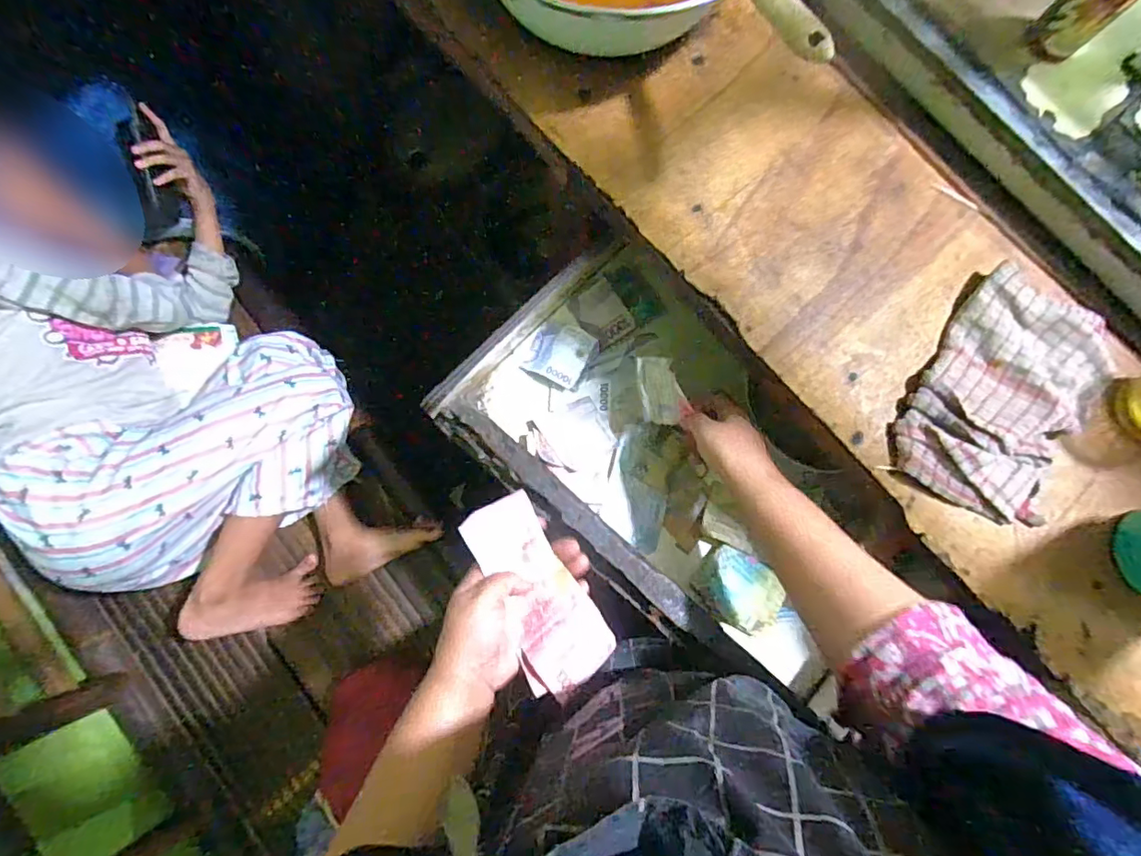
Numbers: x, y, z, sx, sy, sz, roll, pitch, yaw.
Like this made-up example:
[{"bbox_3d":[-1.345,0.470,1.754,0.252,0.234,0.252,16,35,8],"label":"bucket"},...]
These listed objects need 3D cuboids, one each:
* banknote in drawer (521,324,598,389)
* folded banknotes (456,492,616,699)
[{"bbox_3d":[-0.010,-0.080,0.588,0.066,0.013,0.064,25,82,2],"label":"banknote in drawer"},{"bbox_3d":[-0.028,0.130,0.446,0.068,0.026,0.154,-29,75,-5],"label":"folded banknotes"}]

